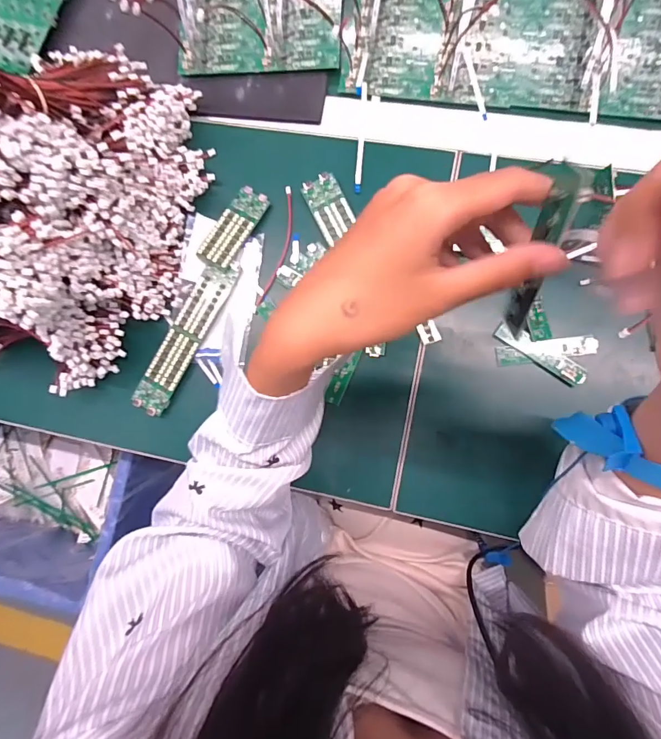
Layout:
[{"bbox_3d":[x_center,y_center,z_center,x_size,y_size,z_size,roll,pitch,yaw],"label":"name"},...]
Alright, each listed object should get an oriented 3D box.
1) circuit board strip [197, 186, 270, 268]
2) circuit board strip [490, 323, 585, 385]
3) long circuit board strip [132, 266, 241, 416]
[{"bbox_3d":[-0.096,-0.142,0.412,0.034,0.006,0.083,32,89,8],"label":"circuit board strip"},{"bbox_3d":[0.190,-0.014,0.378,0.085,0.008,0.018,36,90,8],"label":"circuit board strip"},{"bbox_3d":[-0.144,-0.032,0.411,0.035,0.009,0.161,29,89,8],"label":"long circuit board strip"}]

